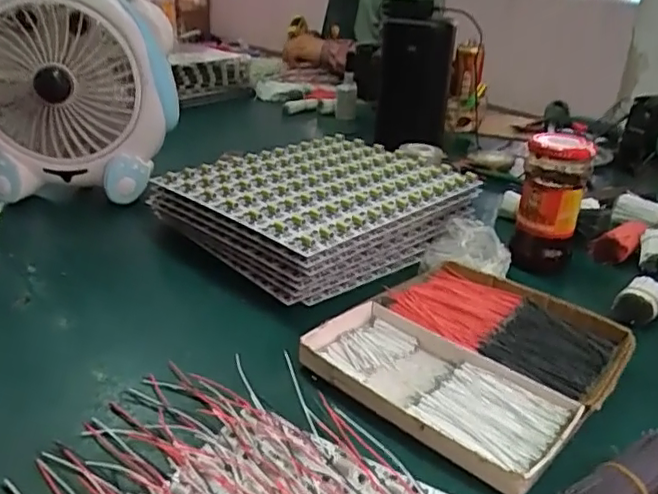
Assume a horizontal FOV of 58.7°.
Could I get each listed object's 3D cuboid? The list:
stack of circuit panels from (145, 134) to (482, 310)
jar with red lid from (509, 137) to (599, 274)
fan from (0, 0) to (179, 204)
[{"bbox_3d":[-0.005,-0.055,0.668,0.245,0.054,0.288,25,35,37],"label":"stack of circuit panels"},{"bbox_3d":[0.229,-0.052,0.604,0.059,0.120,0.058,12,28,18],"label":"jar with red lid"},{"bbox_3d":[-0.334,-0.209,0.737,0.237,0.257,0.148,-12,30,-26],"label":"fan"}]

